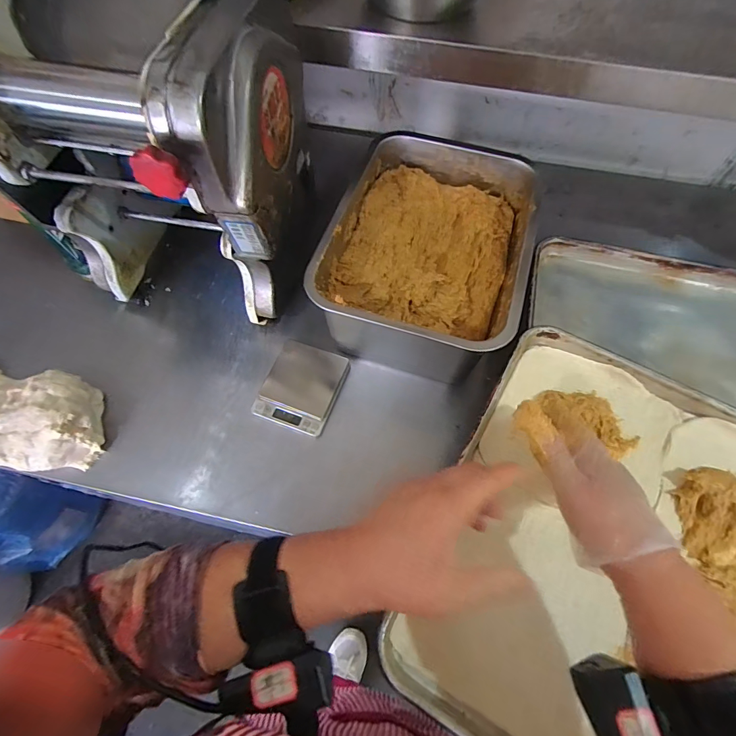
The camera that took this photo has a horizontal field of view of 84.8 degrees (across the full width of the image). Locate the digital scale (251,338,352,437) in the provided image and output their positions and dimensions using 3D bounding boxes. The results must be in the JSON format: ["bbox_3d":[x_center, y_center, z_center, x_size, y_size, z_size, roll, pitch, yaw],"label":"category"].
[{"bbox_3d":[-0.094,0.026,0.581,0.105,0.014,0.124,18,64,8],"label":"digital scale"}]

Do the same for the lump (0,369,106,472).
[{"bbox_3d":[-0.500,0.054,0.540,0.287,0.061,0.144,6,63,2],"label":"lump"}]

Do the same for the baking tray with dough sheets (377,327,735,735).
[{"bbox_3d":[0.356,0.237,0.358,0.593,0.034,0.403,27,66,12],"label":"baking tray with dough sheets"}]

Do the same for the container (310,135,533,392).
[{"bbox_3d":[0.088,-0.165,0.609,0.261,0.143,0.343,15,64,7],"label":"container"}]

